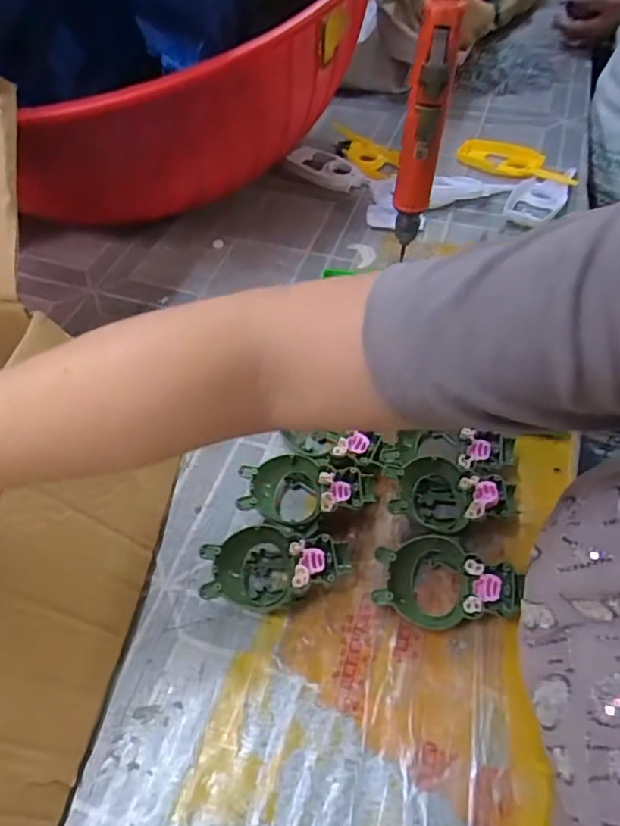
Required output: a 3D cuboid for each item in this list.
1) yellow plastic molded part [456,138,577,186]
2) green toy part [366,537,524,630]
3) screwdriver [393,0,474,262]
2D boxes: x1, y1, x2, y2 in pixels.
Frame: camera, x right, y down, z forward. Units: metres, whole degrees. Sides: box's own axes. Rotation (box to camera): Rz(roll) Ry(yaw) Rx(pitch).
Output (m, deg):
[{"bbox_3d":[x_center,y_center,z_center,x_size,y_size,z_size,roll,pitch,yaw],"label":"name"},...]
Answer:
[{"bbox_3d":[0.274,-0.335,0.730,0.154,0.015,0.062,20,56,17],"label":"yellow plastic molded part"},{"bbox_3d":[0.094,0.118,0.384,0.096,0.031,0.055,0,53,3],"label":"green toy part"},{"bbox_3d":[0.092,-0.225,0.439,0.033,0.217,0.030,5,53,6],"label":"screwdriver"}]

